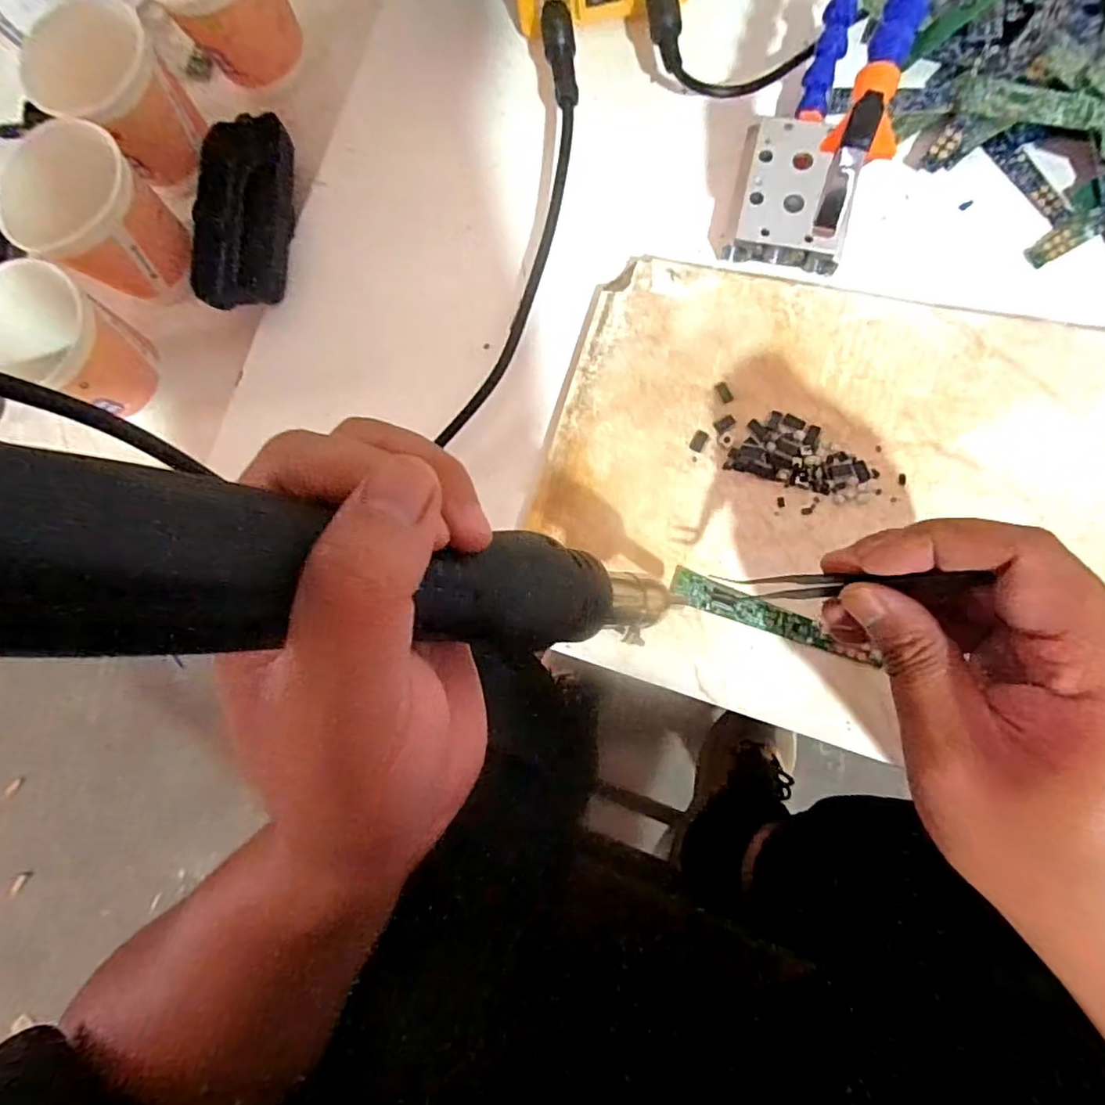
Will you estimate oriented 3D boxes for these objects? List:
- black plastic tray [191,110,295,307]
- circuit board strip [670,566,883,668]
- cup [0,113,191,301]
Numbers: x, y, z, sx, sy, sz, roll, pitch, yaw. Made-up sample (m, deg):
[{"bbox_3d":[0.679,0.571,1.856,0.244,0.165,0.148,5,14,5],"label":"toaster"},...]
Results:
[{"bbox_3d":[-0.178,-0.195,0.353,0.053,0.025,0.105,6,85,8],"label":"black plastic tray"},{"bbox_3d":[0.103,0.032,0.288,0.096,0.004,0.015,22,87,8],"label":"circuit board strip"},{"bbox_3d":[-0.248,-0.183,0.335,0.065,0.071,0.072,33,89,10],"label":"cup"}]

